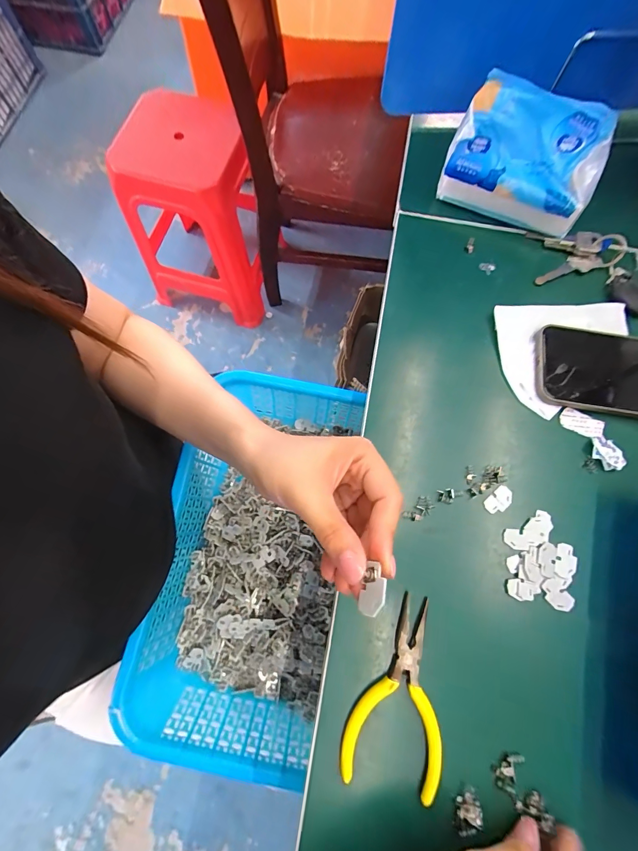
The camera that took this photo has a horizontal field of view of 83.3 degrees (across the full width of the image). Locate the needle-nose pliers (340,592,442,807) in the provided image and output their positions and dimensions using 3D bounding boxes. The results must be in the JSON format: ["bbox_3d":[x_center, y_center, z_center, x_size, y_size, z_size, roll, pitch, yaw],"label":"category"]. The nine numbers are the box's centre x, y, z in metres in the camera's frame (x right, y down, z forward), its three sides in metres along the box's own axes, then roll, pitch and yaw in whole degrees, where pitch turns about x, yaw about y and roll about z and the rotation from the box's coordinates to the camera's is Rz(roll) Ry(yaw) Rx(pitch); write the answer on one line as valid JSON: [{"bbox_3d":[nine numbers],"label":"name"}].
[{"bbox_3d":[0.058,0.189,0.260,0.064,0.011,0.119,12,74,4],"label":"needle-nose pliers"}]

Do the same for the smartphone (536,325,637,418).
[{"bbox_3d":[0.281,-0.046,0.327,0.156,0.013,0.078,10,74,4],"label":"smartphone"}]

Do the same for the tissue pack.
[{"bbox_3d":[0.198,-0.256,0.348,0.134,0.087,0.070,24,75,8],"label":"tissue pack"}]

